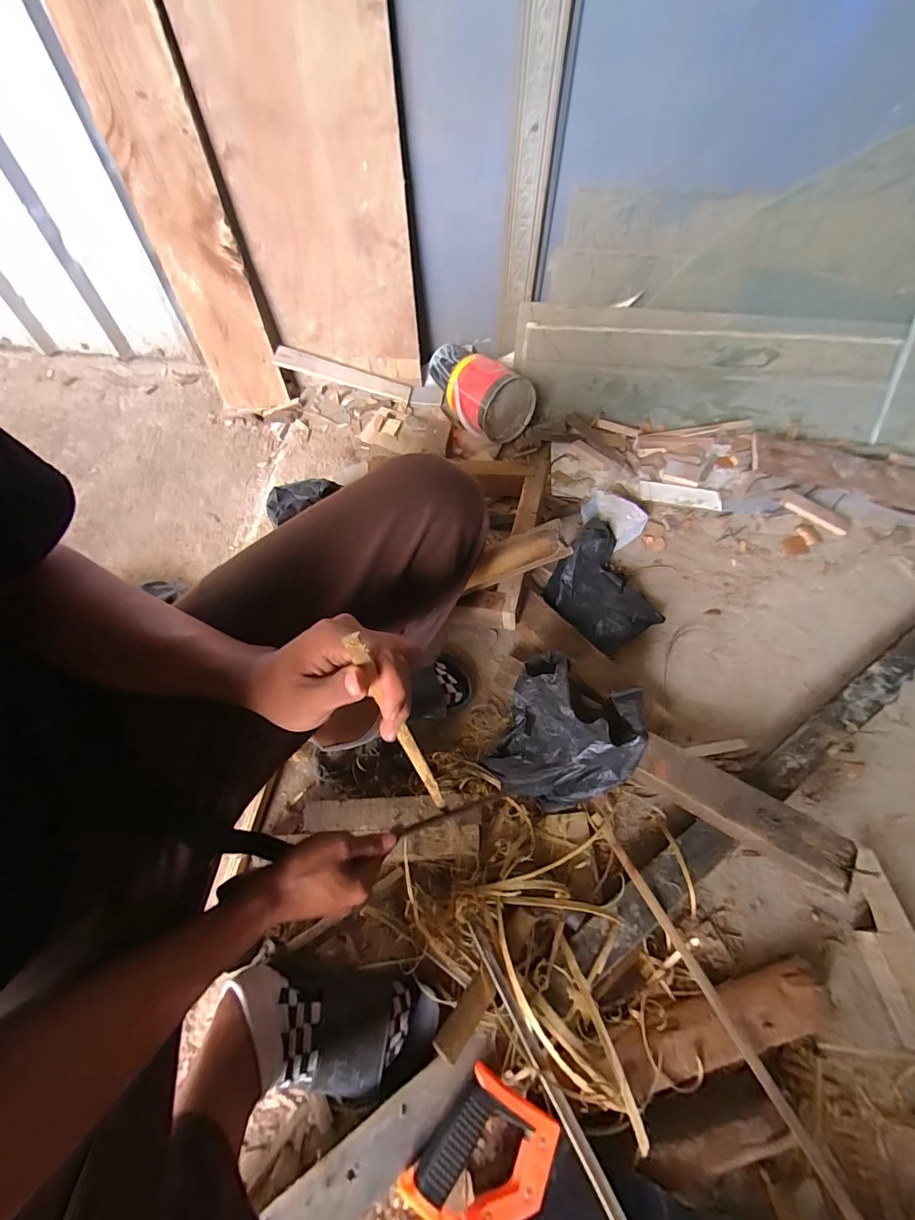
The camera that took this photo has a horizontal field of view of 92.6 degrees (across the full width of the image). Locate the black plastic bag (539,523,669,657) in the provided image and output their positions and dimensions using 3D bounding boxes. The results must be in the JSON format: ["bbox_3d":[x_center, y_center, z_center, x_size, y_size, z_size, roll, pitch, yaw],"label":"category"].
[{"bbox_3d":[0.265,-0.042,0.835,0.165,0.098,0.225,-28,63,-15],"label":"black plastic bag"}]

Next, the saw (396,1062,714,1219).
[{"bbox_3d":[0.160,0.629,0.432,0.420,0.032,0.116,26,64,7],"label":"saw"}]

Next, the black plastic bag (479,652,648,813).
[{"bbox_3d":[0.154,0.171,0.621,0.172,0.172,0.187,25,63,14],"label":"black plastic bag"}]

